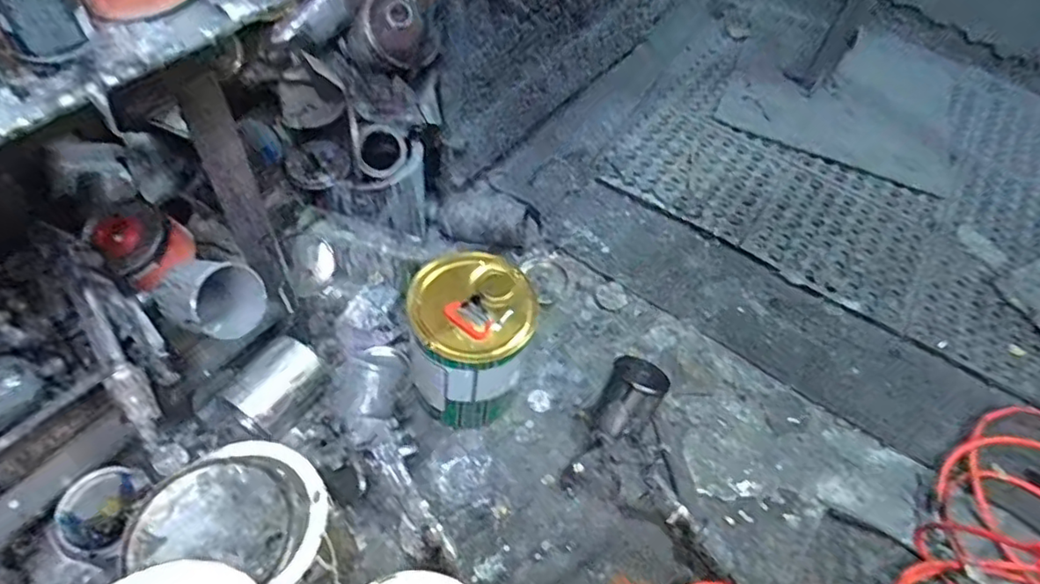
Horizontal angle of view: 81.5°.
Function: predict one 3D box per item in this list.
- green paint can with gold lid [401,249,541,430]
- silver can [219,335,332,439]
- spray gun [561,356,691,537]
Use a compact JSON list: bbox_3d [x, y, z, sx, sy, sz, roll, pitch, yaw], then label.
[{"bbox_3d":[-0.071,0.070,0.827,0.161,0.218,0.152,2,56,-3],"label":"green paint can with gold lid"},{"bbox_3d":[-0.331,0.140,0.842,0.088,0.092,0.130,25,56,13],"label":"silver can"},{"bbox_3d":[0.160,0.199,0.817,0.164,0.134,0.185,17,56,7],"label":"spray gun"}]

